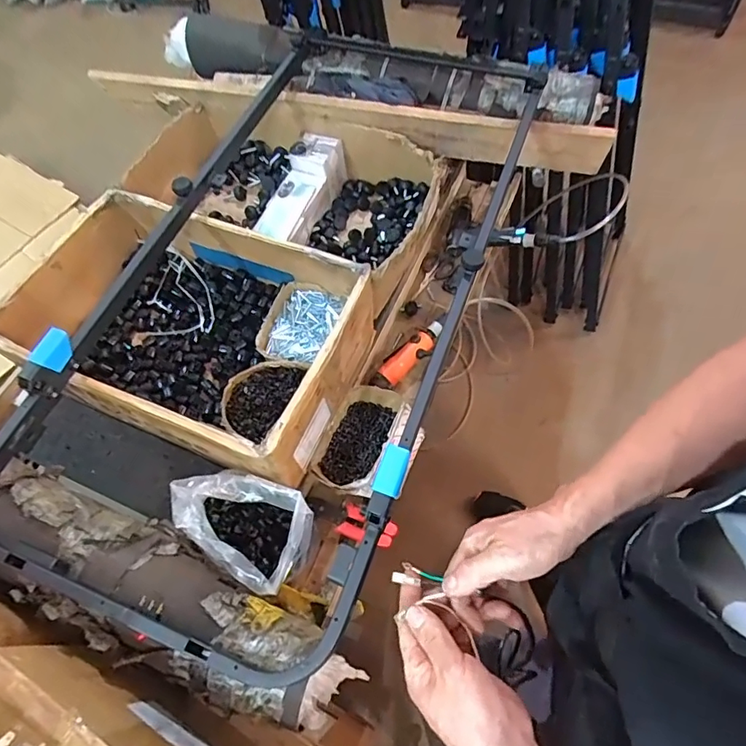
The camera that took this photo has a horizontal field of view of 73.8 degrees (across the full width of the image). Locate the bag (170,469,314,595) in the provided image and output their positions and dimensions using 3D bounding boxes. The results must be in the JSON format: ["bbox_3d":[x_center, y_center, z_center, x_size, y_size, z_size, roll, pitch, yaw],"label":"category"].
[{"bbox_3d":[-0.172,0.206,0.685,0.177,0.130,0.120,26,67,16],"label":"bag"}]

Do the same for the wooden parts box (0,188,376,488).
[{"bbox_3d":[-0.299,-0.073,0.833,0.530,0.168,0.351,20,65,14],"label":"wooden parts box"}]

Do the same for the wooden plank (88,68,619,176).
[{"bbox_3d":[-0.087,-0.532,1.048,1.104,0.158,0.041,13,85,11],"label":"wooden plank"}]

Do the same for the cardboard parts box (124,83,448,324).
[{"bbox_3d":[-0.160,-0.365,1.010,0.589,0.142,0.346,23,66,15],"label":"cardboard parts box"}]

